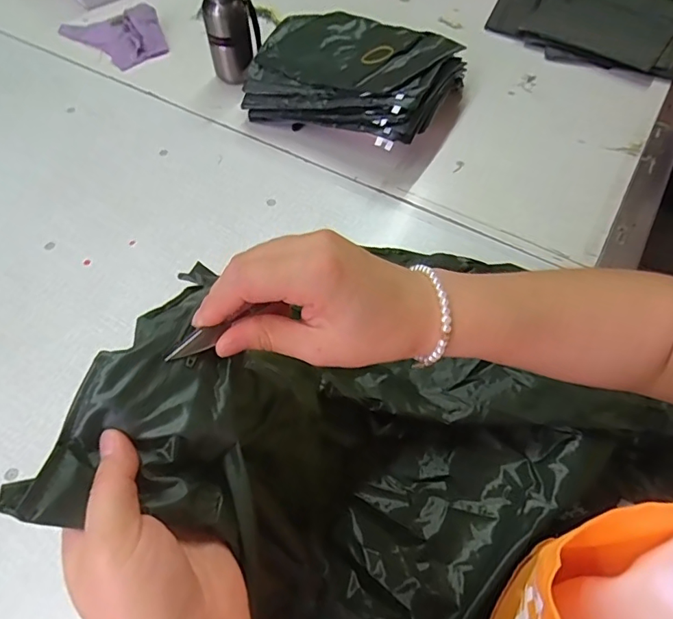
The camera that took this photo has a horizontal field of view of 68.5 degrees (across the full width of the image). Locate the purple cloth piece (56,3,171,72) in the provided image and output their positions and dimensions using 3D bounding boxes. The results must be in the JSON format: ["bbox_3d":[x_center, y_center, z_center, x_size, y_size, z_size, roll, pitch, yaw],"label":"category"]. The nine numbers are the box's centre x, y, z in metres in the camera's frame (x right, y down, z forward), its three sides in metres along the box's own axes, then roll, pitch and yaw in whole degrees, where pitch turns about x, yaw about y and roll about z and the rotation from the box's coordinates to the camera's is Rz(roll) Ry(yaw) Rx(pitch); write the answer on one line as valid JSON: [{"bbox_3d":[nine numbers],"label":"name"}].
[{"bbox_3d":[-0.448,-0.578,1.012,0.237,0.044,0.142,33,63,19],"label":"purple cloth piece"}]

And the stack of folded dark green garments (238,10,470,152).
[{"bbox_3d":[0.027,-0.421,0.874,0.354,0.106,0.336,22,59,14],"label":"stack of folded dark green garments"}]

